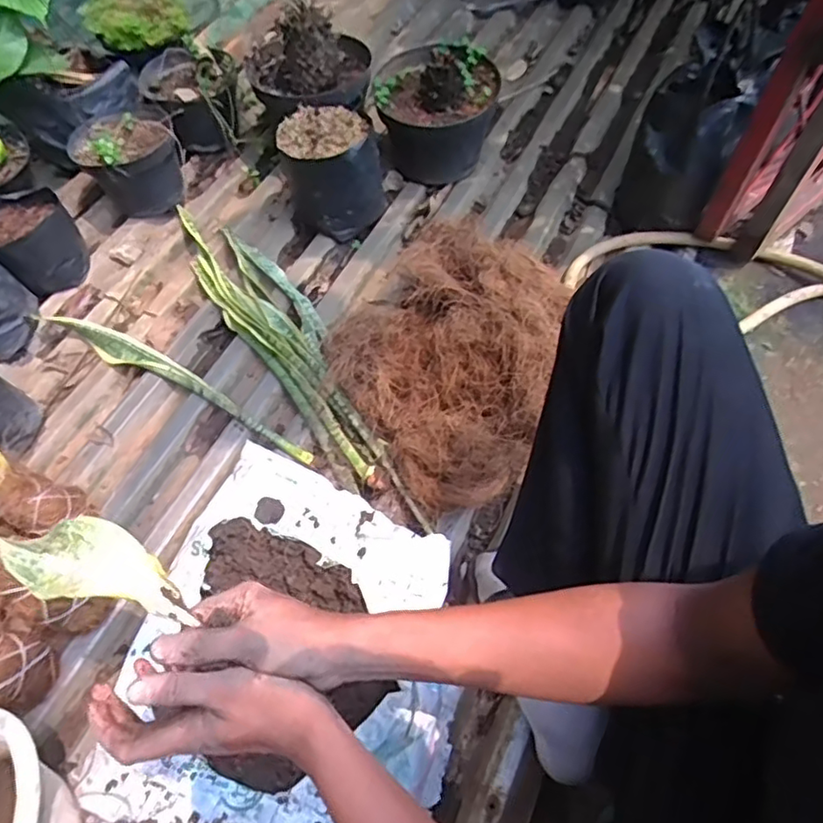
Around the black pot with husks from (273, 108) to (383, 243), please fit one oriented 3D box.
[{"bbox_3d":[-0.132,-0.394,1.037,0.165,0.172,0.134,-5,59,-6],"label":"black pot with husks"}]

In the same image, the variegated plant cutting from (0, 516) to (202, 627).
[{"bbox_3d":[-0.235,0.113,0.450,0.161,0.030,0.059,10,59,15],"label":"variegated plant cutting"}]

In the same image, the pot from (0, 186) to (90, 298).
[{"bbox_3d":[-0.614,-0.273,1.001,0.129,0.117,0.121,1,59,-2],"label":"pot"}]

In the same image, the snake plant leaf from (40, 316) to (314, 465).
[{"bbox_3d":[-0.341,-0.044,0.909,0.473,0.032,0.044,26,61,12],"label":"snake plant leaf"}]

